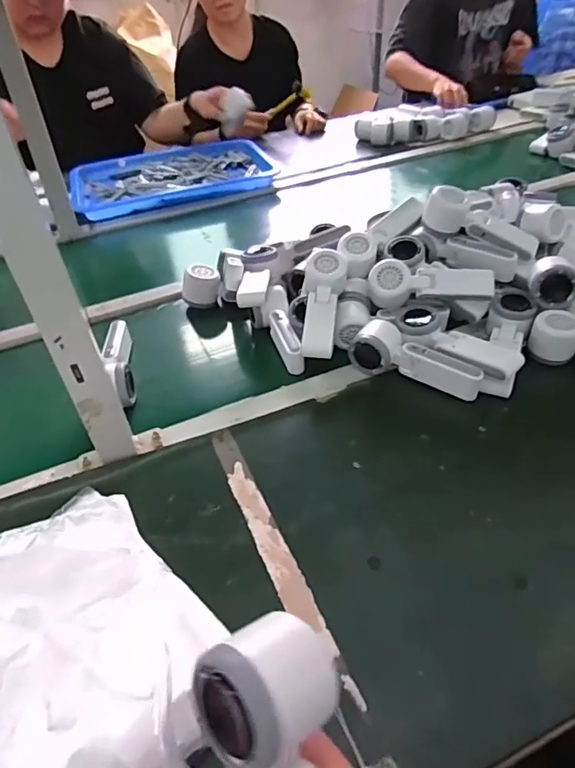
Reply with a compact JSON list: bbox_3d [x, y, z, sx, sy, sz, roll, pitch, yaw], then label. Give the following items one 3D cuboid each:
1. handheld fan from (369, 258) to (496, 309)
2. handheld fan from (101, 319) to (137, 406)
[{"bbox_3d":[0.197,-0.137,0.730,0.165,0.038,0.060,0,74,-1],"label":"handheld fan"},{"bbox_3d":[-0.232,-0.035,0.721,0.033,0.050,0.169,-13,42,-9],"label":"handheld fan"}]

